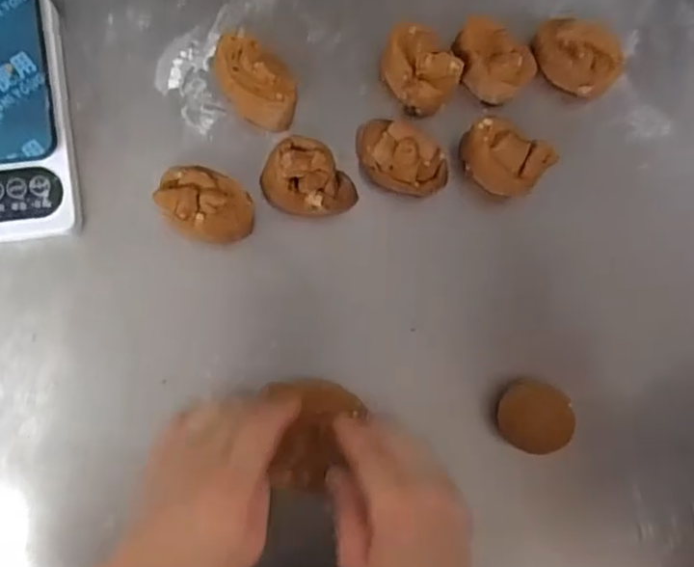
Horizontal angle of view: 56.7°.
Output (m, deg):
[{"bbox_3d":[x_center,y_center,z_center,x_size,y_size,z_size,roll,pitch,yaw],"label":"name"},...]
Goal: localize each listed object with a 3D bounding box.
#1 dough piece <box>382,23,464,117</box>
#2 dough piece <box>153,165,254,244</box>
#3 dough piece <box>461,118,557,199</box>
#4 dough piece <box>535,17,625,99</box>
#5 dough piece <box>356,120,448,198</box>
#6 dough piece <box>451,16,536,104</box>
[{"bbox_3d":[0.051,-0.154,0.460,0.042,0.045,0.058,-35,92,-7],"label":"dough piece"},{"bbox_3d":[-0.098,-0.052,0.443,0.066,0.044,0.045,21,85,-5],"label":"dough piece"},{"bbox_3d":[0.111,-0.089,0.465,0.060,0.044,0.039,32,84,-4],"label":"dough piece"},{"bbox_3d":[0.169,-0.166,0.476,0.069,0.048,0.039,35,84,-4],"label":"dough piece"},{"bbox_3d":[0.039,-0.088,0.458,0.070,0.047,0.040,30,85,-4],"label":"dough piece"},{"bbox_3d":[0.103,-0.158,0.467,0.062,0.042,0.040,38,84,-3],"label":"dough piece"}]

